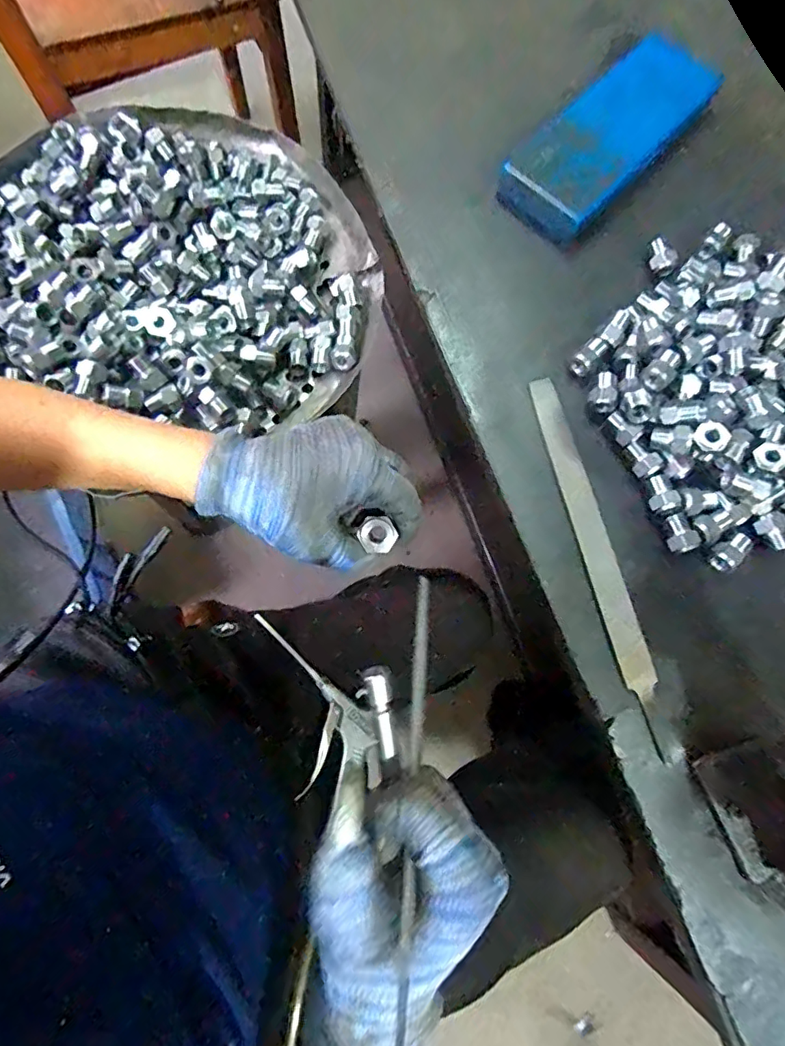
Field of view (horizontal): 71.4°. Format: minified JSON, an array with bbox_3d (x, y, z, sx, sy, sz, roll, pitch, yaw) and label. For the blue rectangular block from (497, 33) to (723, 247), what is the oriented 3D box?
[{"bbox_3d":[0.203,-0.363,0.509,0.089,0.033,0.253,42,77,7],"label":"blue rectangular block"}]

